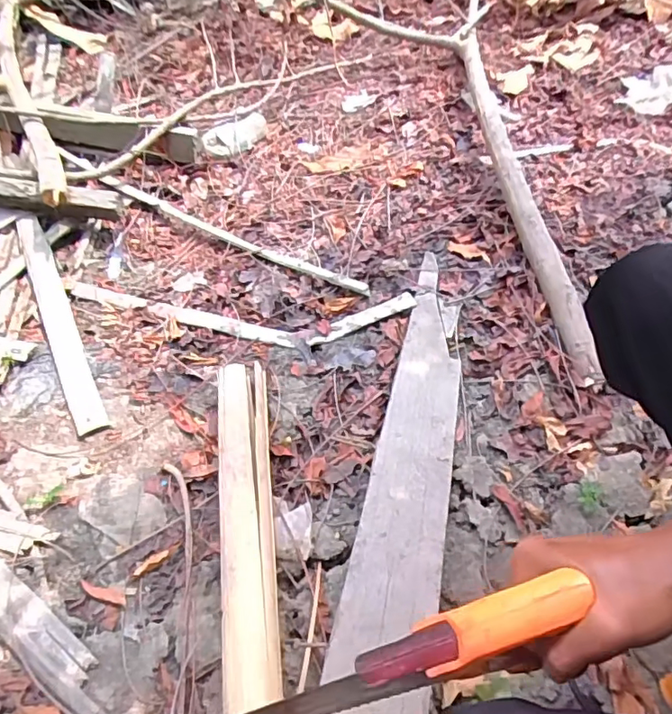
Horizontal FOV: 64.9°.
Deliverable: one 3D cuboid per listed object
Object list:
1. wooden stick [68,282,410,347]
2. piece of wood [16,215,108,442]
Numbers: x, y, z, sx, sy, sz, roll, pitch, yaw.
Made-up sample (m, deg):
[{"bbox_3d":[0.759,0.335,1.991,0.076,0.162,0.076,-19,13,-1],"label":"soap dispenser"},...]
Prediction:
[{"bbox_3d":[-0.193,-0.089,0.924,0.643,0.040,0.127,8,49,9],"label":"wooden stick"},{"bbox_3d":[-0.500,-0.089,0.936,0.049,0.029,0.560,-24,52,-18],"label":"piece of wood"}]

